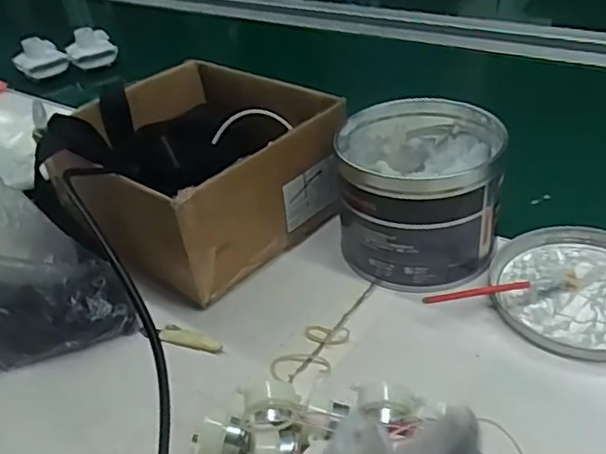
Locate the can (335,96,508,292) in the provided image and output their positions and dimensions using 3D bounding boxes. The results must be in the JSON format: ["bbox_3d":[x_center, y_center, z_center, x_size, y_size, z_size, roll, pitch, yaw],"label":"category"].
[{"bbox_3d":[0.094,-0.032,0.495,0.125,0.108,0.135,-5,36,3],"label":"can"}]

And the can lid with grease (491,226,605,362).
[{"bbox_3d":[0.209,0.045,0.455,0.125,0.015,0.131,-5,36,3],"label":"can lid with grease"}]

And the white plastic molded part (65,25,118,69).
[{"bbox_3d":[-0.344,-0.291,0.990,0.075,0.048,0.059,-17,37,-14],"label":"white plastic molded part"}]

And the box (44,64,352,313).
[{"bbox_3d":[-0.096,-0.051,0.554,0.203,0.107,0.208,-33,43,-32],"label":"box"}]

